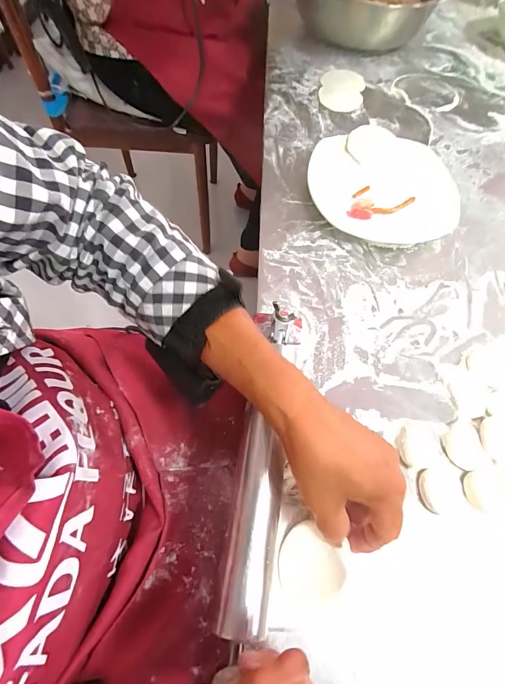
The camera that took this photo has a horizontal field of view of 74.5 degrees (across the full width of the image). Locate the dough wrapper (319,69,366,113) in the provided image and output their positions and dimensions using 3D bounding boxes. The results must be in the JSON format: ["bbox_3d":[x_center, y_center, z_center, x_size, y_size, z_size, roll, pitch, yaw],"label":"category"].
[{"bbox_3d":[0.145,-0.409,0.533,0.068,0.007,0.131,14,64,4],"label":"dough wrapper"}]

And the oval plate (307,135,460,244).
[{"bbox_3d":[0.164,-0.195,0.418,0.181,0.026,0.158,2,64,-2],"label":"oval plate"}]

